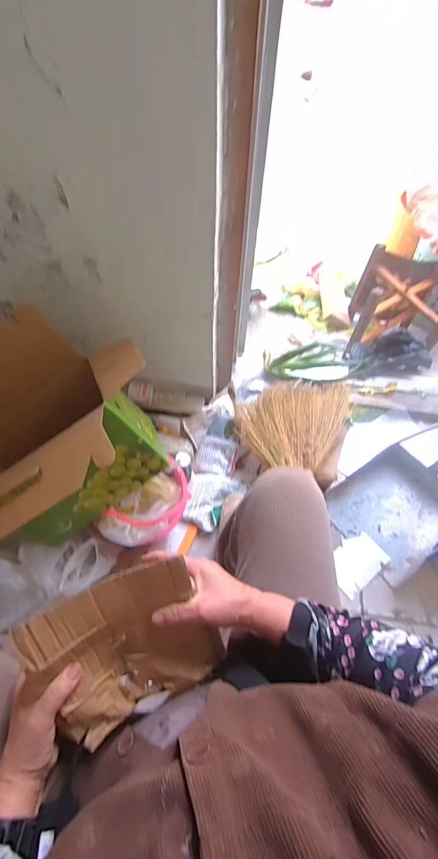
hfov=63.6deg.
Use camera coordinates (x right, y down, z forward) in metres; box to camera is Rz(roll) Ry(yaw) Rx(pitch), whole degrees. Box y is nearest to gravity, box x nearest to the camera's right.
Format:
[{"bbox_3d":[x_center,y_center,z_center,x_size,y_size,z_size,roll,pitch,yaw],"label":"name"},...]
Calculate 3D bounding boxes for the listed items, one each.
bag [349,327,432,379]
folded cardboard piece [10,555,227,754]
[{"bbox_3d":[0.585,-0.261,1.236,0.274,0.104,0.156,-9,61,-4],"label":"bag"},{"bbox_3d":[-0.106,0.251,0.417,0.185,0.178,0.033,-23,18,-14],"label":"folded cardboard piece"}]

